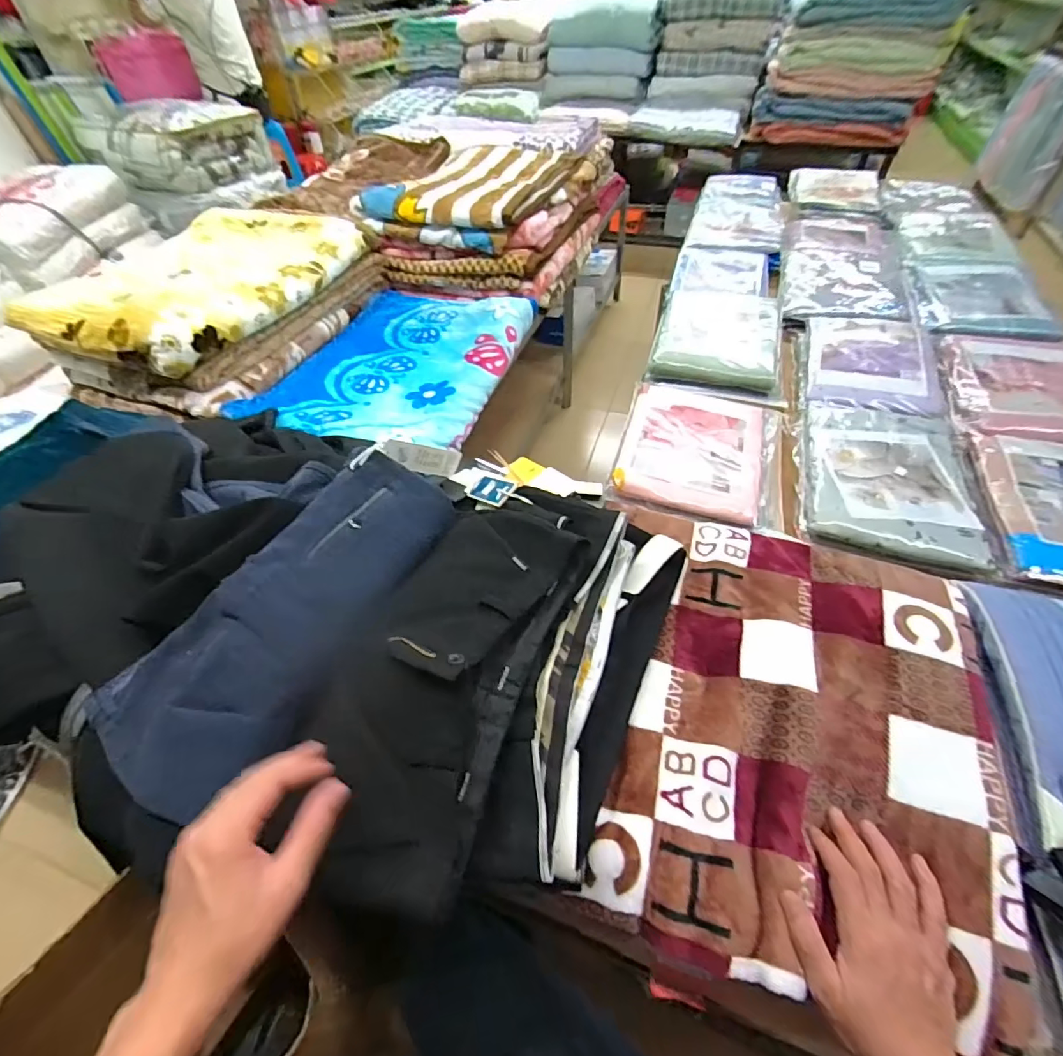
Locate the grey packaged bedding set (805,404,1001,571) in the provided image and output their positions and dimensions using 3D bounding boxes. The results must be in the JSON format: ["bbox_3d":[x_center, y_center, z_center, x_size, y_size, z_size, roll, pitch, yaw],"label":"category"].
[{"bbox_3d":[0.678,-0.110,0.936,0.292,0.066,0.432,15,52,15],"label":"grey packaged bedding set"}]

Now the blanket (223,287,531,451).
[{"bbox_3d":[-0.303,-0.419,1.212,0.497,0.054,0.669,15,52,15],"label":"blanket"}]

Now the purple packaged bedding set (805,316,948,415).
[{"bbox_3d":[0.826,-0.432,1.190,0.281,0.076,0.424,14,51,14],"label":"purple packaged bedding set"}]

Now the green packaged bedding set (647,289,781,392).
[{"bbox_3d":[0.473,-0.487,1.248,0.292,0.071,0.377,13,51,13],"label":"green packaged bedding set"}]

